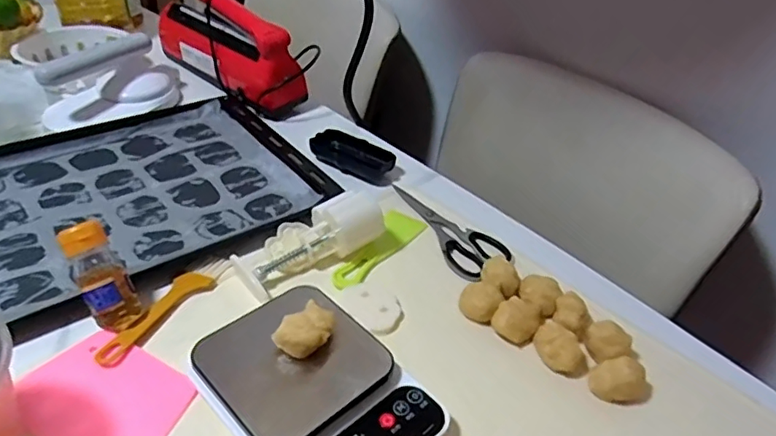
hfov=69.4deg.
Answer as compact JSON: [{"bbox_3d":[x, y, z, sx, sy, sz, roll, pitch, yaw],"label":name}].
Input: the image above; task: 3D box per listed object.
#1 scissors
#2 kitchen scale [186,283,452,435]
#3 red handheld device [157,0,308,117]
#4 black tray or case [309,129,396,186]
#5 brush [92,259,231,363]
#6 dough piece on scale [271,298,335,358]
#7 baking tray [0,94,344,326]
[{"bbox_3d":[0.055,0.010,0.629,0.067,0.011,0.167,-27,49,-34],"label":"scissors"},{"bbox_3d":[-0.057,0.134,0.430,0.172,0.037,0.127,33,46,30],"label":"kitchen scale"},{"bbox_3d":[-0.247,-0.279,0.836,0.296,0.138,0.071,34,46,31],"label":"red handheld device"},{"bbox_3d":[-0.043,-0.080,0.717,0.109,0.025,0.055,24,42,21],"label":"black tray or case"},{"bbox_3d":[-0.201,0.077,0.506,0.031,0.008,0.143,24,42,21],"label":"brush"},{"bbox_3d":[-0.063,0.089,0.440,0.036,0.029,0.045,20,41,17],"label":"dough piece on scale"},{"bbox_3d":[-0.297,-0.038,0.636,0.390,0.024,0.306,-24,47,-32],"label":"baking tray"}]

